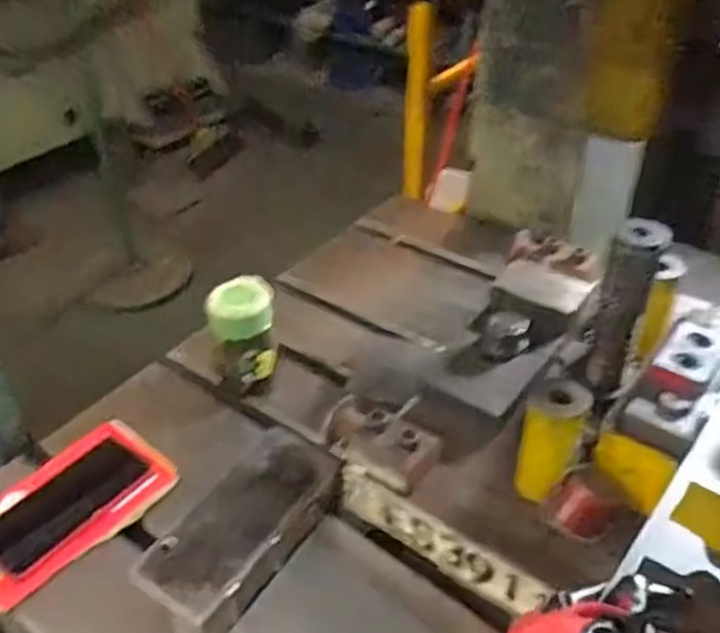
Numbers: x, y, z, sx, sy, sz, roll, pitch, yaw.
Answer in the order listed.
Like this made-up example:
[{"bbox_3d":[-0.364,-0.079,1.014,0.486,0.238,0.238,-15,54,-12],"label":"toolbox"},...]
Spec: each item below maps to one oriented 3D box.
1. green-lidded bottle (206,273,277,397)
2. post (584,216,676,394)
[{"bbox_3d":[-0.127,0.023,0.821,0.070,0.131,0.073,-6,39,-7],"label":"green-lidded bottle"},{"bbox_3d":[0.199,-0.006,0.563,0.030,0.143,0.034,24,44,27],"label":"post"}]

